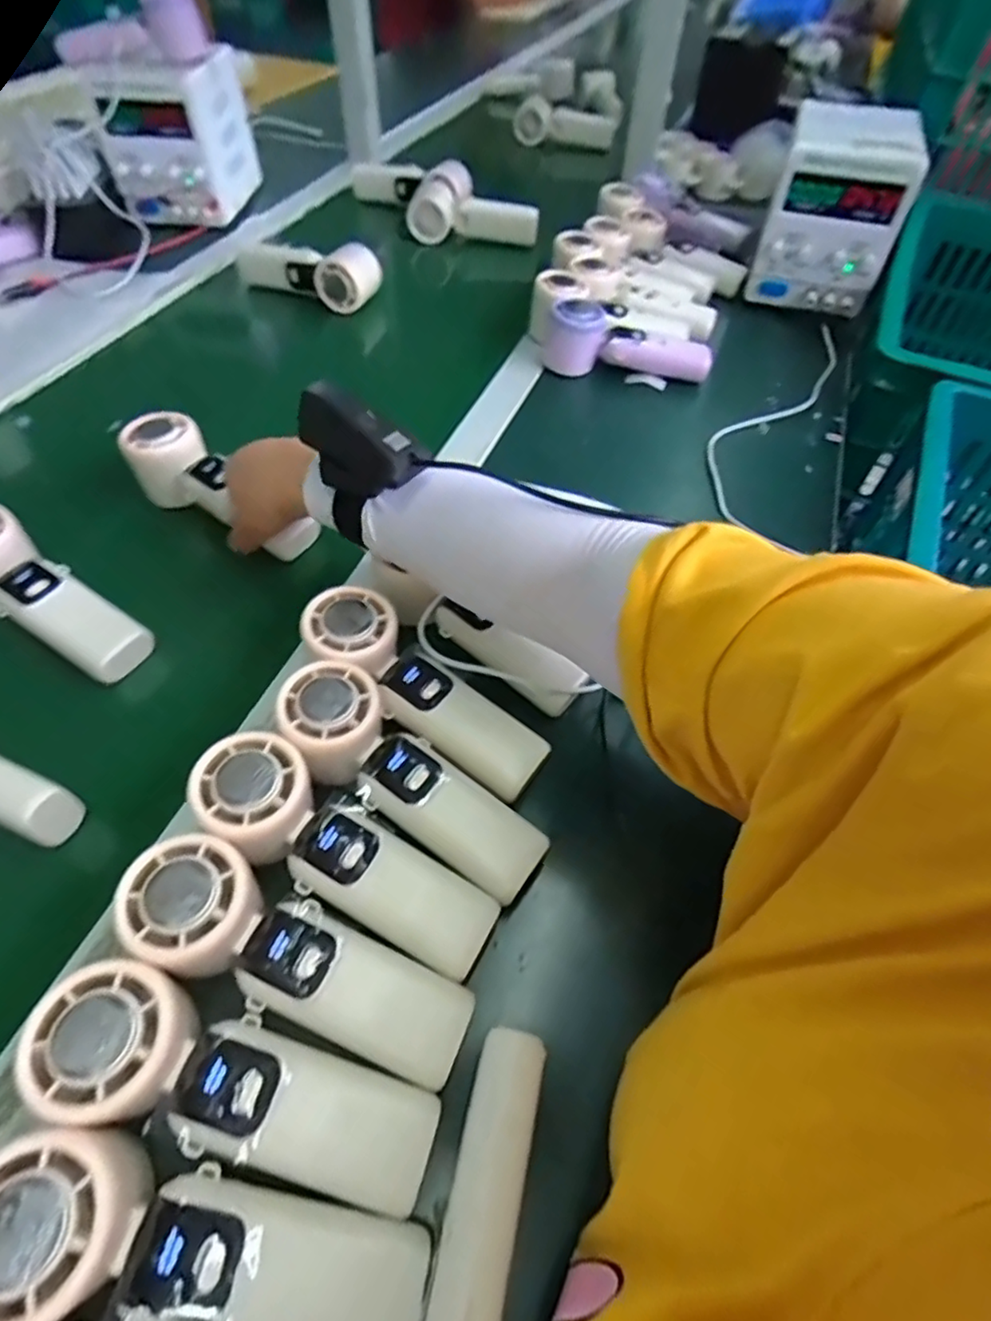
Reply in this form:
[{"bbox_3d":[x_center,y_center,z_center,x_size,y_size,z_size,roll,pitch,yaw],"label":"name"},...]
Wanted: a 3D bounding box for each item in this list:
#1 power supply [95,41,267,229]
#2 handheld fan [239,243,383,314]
[{"bbox_3d":[-0.406,-0.678,0.820,0.136,0.141,0.160,4,55,2],"label":"power supply"},{"bbox_3d":[-0.211,-0.449,0.726,0.173,0.048,0.049,26,58,16],"label":"handheld fan"}]

